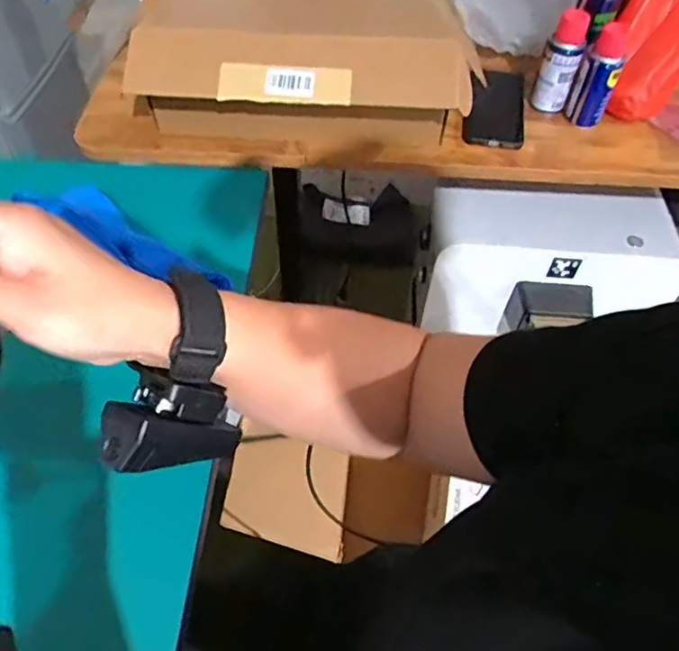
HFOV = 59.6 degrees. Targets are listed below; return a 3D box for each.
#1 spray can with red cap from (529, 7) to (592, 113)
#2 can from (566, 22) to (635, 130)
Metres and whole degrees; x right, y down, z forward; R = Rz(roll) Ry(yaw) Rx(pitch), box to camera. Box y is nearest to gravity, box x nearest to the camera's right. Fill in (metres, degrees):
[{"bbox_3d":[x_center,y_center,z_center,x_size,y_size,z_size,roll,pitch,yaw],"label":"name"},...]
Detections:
[{"bbox_3d":[0.274,-0.324,0.736,0.046,0.115,0.036,19,55,13],"label":"spray can with red cap"},{"bbox_3d":[0.320,-0.306,0.733,0.046,0.116,0.047,23,56,16],"label":"can"}]

